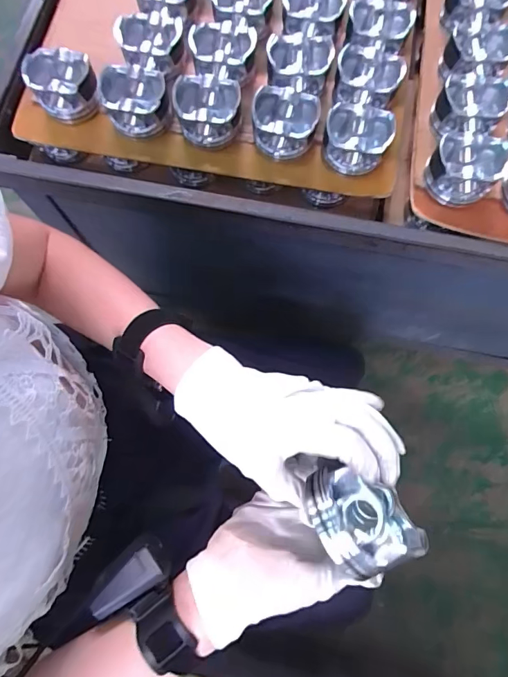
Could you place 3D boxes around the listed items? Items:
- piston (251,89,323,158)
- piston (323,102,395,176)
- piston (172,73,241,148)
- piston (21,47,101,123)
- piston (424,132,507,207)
[{"bbox_3d":[0.038,-0.271,0.521,0.080,0.047,0.067,5,75,1],"label":"piston"},{"bbox_3d":[0.127,-0.249,0.518,0.081,0.050,0.066,20,76,5],"label":"piston"},{"bbox_3d":[-0.059,-0.287,0.525,0.083,0.048,0.065,4,75,1],"label":"piston"},{"bbox_3d":[-0.240,-0.321,0.524,0.081,0.053,0.070,-20,77,-5],"label":"piston"},{"bbox_3d":[0.255,-0.205,0.504,0.083,0.064,0.070,19,76,4],"label":"piston"}]

